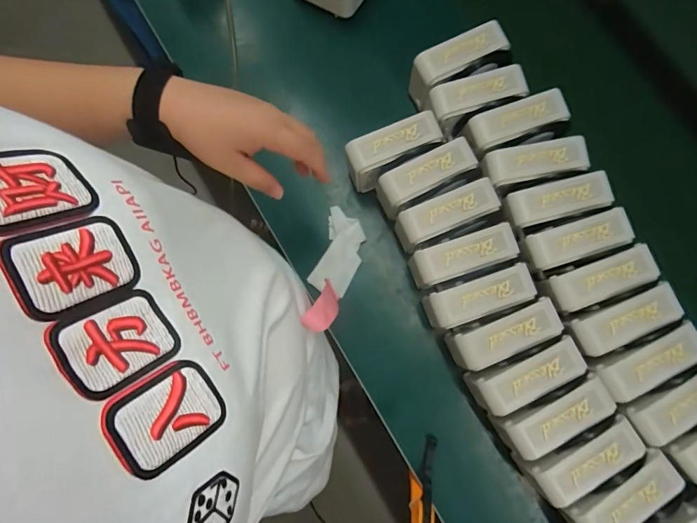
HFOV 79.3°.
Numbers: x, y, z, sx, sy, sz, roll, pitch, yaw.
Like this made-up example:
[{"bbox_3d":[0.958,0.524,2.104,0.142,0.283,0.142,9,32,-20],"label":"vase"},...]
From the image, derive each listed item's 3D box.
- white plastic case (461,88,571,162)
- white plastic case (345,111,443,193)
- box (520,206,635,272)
[{"bbox_3d":[0.221,-0.181,0.554,0.132,0.042,0.049,-19,79,11],"label":"white plastic case"},{"bbox_3d":[0.059,-0.146,0.592,0.126,0.105,0.044,-21,79,-3],"label":"white plastic case"},{"bbox_3d":[0.285,-0.025,0.527,0.122,0.039,0.047,-17,79,-2],"label":"box"}]

